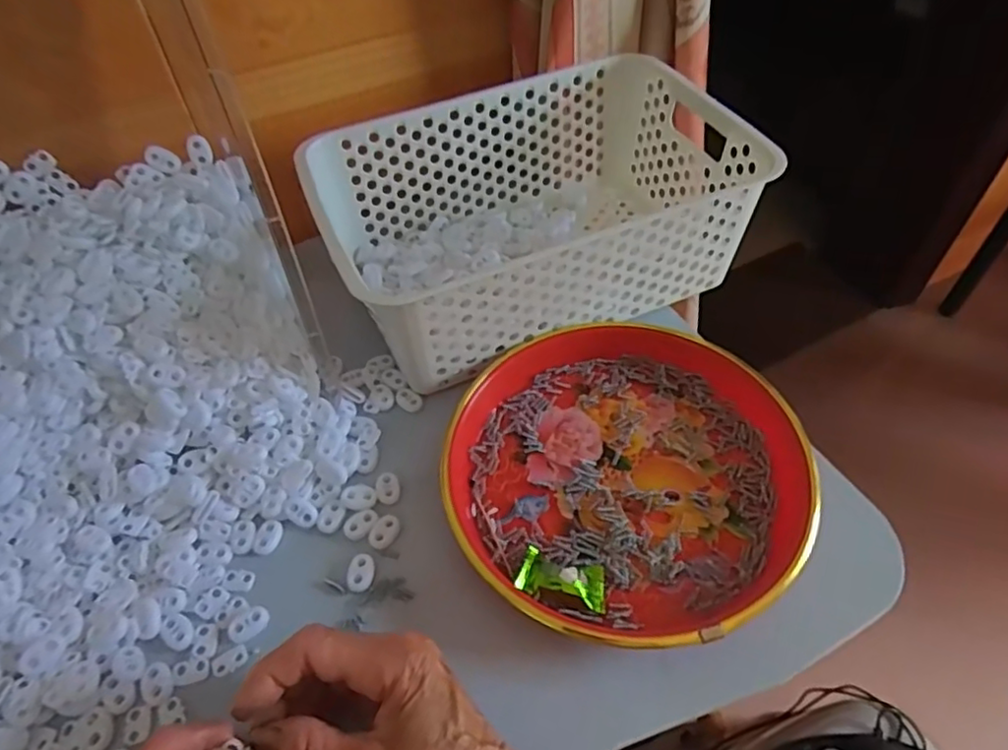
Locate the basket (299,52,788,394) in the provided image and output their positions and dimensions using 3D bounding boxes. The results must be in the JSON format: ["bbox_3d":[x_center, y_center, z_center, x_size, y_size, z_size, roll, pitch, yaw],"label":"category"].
[{"bbox_3d":[0.020,-0.123,0.490,0.303,0.113,0.198,-22,53,-16],"label":"basket"}]

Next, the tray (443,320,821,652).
[{"bbox_3d":[0.077,0.052,0.404,0.211,0.032,0.218,-1,50,1],"label":"tray"}]

